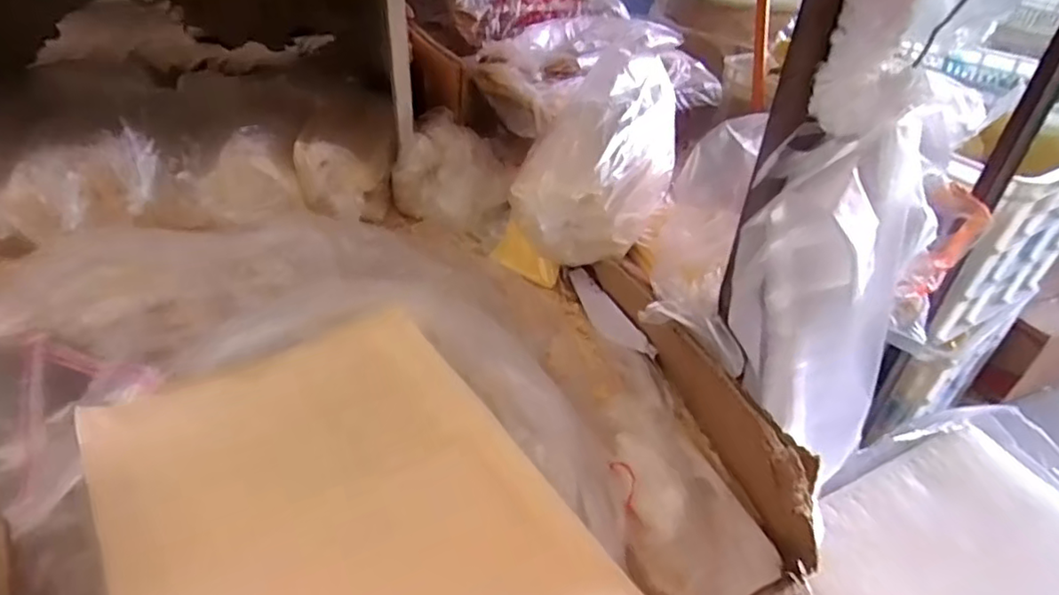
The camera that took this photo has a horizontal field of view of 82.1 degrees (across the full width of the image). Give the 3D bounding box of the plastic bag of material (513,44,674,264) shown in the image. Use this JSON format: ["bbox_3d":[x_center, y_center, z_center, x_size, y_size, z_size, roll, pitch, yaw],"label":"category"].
[{"bbox_3d":[0.094,-0.176,0.764,0.156,0.178,0.244,25,42,25],"label":"plastic bag of material"}]

